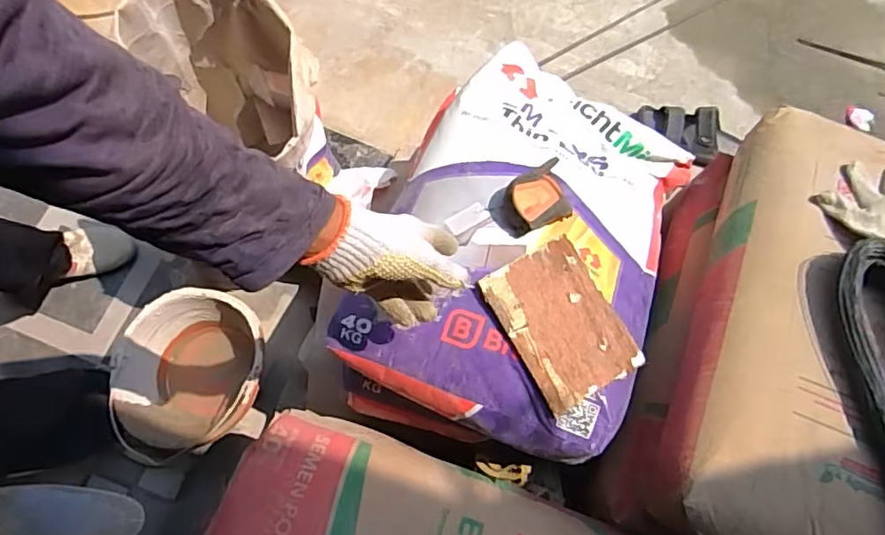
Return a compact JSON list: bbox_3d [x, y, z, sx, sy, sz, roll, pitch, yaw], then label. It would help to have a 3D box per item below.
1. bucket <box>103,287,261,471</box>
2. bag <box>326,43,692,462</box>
[{"bbox_3d":[-0.422,0.178,0.951,0.253,0.153,0.239,1,74,-5],"label":"bucket"},{"bbox_3d":[0.111,-0.053,0.694,0.341,0.112,0.502,26,74,3],"label":"bag"}]

